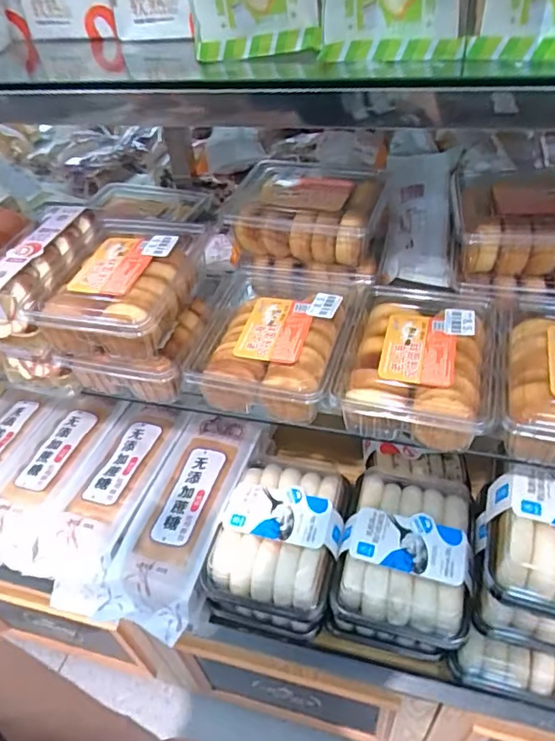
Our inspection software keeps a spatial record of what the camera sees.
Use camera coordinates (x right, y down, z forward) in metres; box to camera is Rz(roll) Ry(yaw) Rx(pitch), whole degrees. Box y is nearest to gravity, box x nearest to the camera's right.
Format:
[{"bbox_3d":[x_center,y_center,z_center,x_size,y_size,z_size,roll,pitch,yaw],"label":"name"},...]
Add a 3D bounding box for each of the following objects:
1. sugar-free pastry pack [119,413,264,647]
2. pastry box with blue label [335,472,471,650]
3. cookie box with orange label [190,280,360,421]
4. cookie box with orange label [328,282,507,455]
[{"bbox_3d":[-0.117,0.199,0.734,0.117,0.066,0.302,6,45,14],"label":"sugar-free pastry pack"},{"bbox_3d":[0.158,0.218,0.661,0.148,0.074,0.189,9,46,16],"label":"pastry box with blue label"},{"bbox_3d":[-0.001,-0.027,0.582,0.150,0.052,0.166,8,46,16],"label":"cookie box with orange label"},{"bbox_3d":[0.149,-0.006,0.550,0.147,0.060,0.193,8,46,16],"label":"cookie box with orange label"}]

